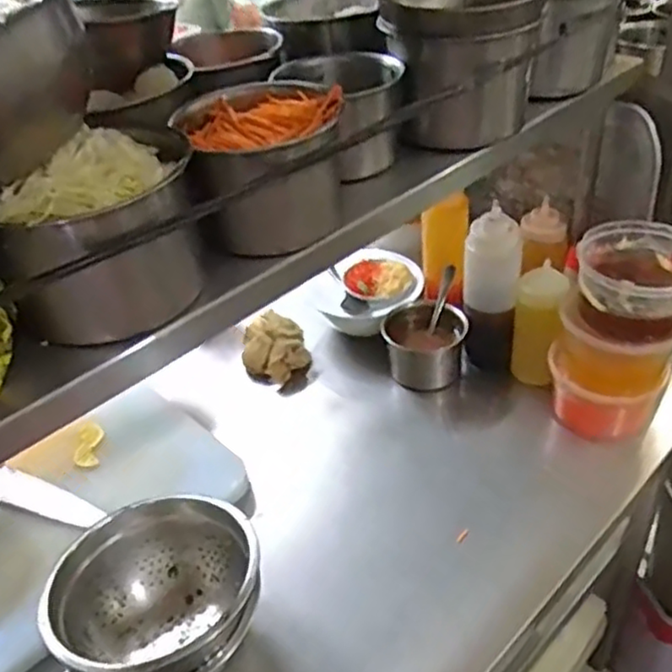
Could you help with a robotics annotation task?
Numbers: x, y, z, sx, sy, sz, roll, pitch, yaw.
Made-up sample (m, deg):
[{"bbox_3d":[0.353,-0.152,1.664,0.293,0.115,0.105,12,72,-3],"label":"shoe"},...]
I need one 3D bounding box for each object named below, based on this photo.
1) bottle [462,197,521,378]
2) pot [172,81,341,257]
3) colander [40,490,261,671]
[{"bbox_3d":[0.221,-0.055,0.966,0.076,0.230,0.068,5,39,16],"label":"bottle"},{"bbox_3d":[-0.052,-0.124,0.536,0.128,0.104,0.149,-20,39,-16],"label":"pot"},{"bbox_3d":[-0.178,0.279,0.701,0.202,0.128,0.193,-5,38,4],"label":"colander"}]

